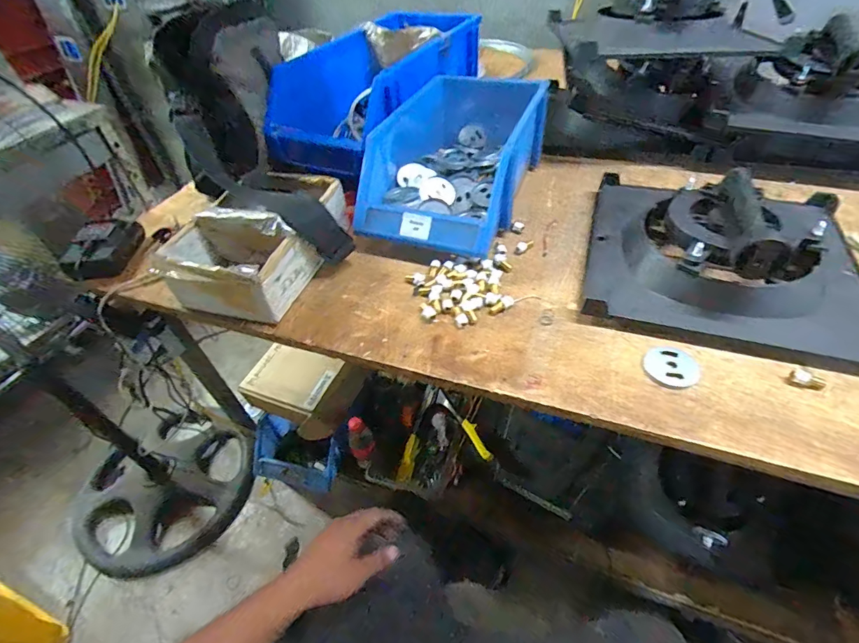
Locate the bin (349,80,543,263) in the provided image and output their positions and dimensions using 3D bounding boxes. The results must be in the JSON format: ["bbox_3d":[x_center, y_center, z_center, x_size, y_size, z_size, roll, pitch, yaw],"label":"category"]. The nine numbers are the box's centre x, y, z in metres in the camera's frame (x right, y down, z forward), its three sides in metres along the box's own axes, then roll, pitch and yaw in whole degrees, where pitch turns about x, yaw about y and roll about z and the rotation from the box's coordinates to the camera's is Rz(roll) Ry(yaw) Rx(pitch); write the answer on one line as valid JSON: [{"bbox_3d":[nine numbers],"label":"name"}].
[{"bbox_3d":[0.046,-0.247,0.635,0.198,0.127,0.350,14,50,18],"label":"bin"}]

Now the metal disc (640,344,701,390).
[{"bbox_3d":[0.243,0.045,0.422,0.050,0.004,0.051,-2,47,3],"label":"metal disc"}]

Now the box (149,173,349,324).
[{"bbox_3d":[-0.225,-0.108,0.555,0.150,0.095,0.227,11,49,15],"label":"box"}]

